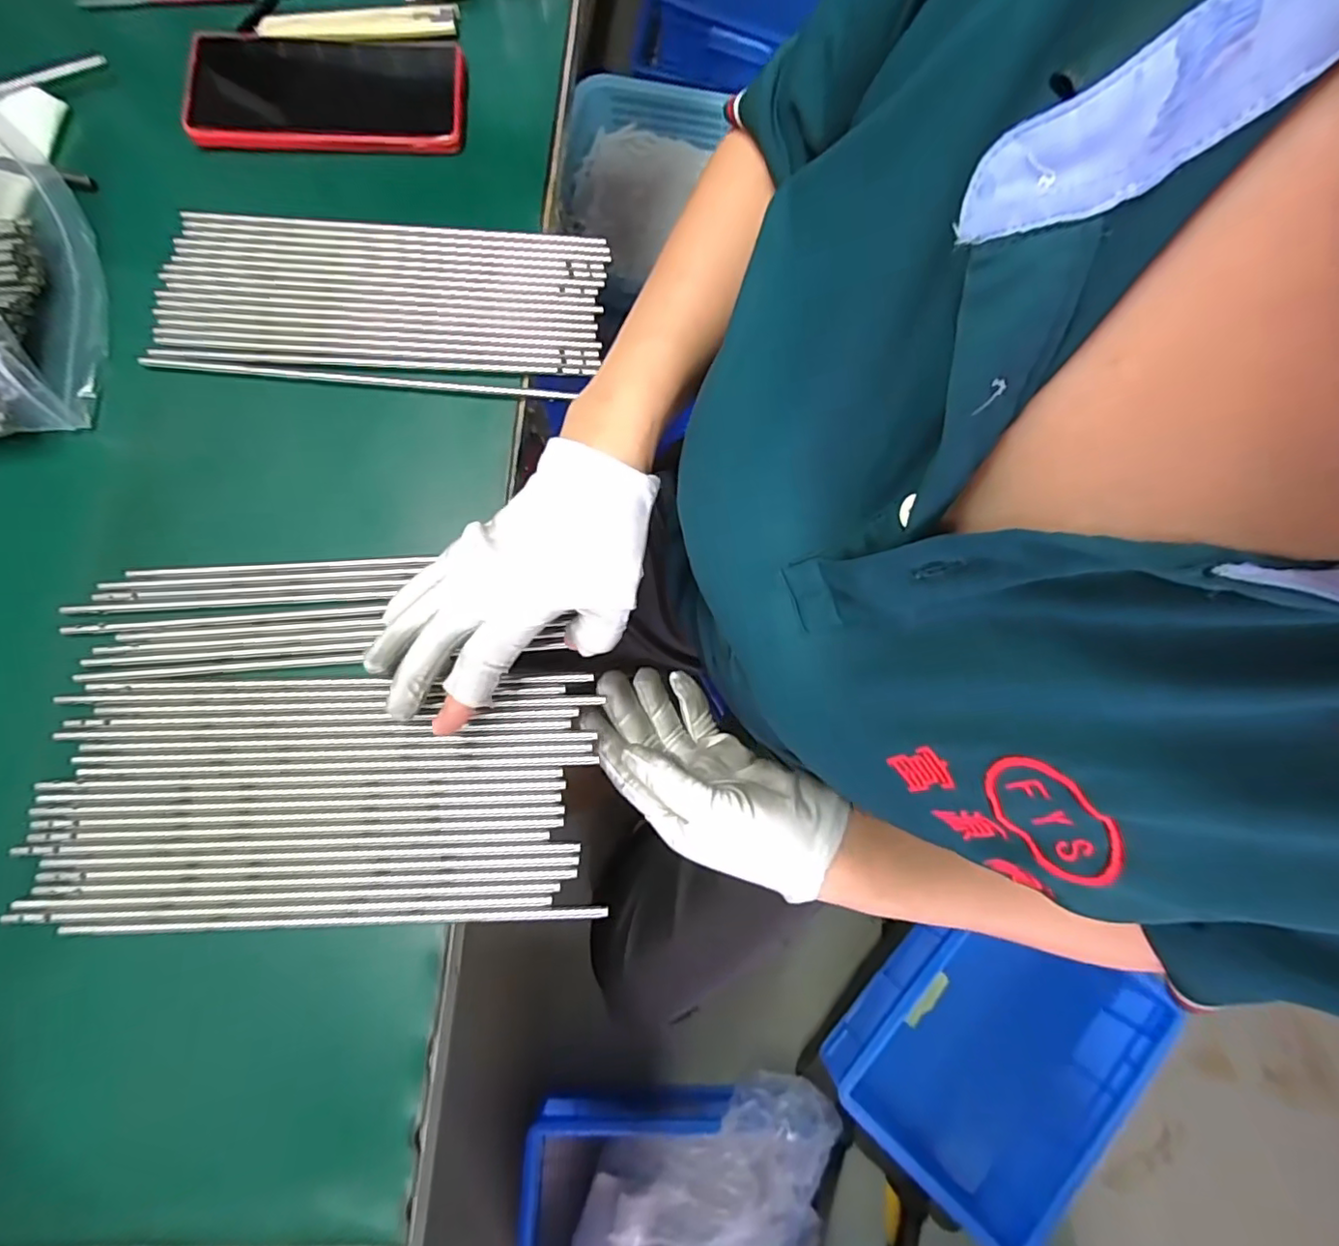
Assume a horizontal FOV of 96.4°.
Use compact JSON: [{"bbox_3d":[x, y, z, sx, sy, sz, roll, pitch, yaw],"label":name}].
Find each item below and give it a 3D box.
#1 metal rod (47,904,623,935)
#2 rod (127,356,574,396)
[{"bbox_3d":[-0.155,0.142,0.286,0.247,0.009,0.006,0,78,-5],"label":"metal rod"},{"bbox_3d":[-0.176,-0.141,0.342,0.240,0.005,0.006,4,78,-4],"label":"rod"}]

